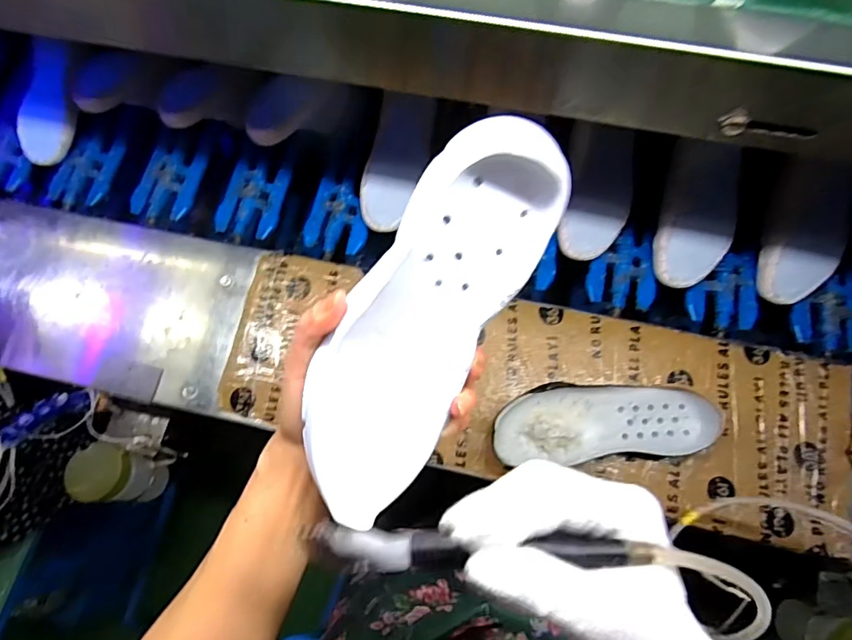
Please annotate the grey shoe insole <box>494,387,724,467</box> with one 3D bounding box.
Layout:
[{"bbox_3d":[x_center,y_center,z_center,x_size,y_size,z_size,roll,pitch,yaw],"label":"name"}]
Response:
[{"bbox_3d":[0.208,0.121,0.593,0.252,0.043,0.085,-5,78,-1],"label":"grey shoe insole"}]

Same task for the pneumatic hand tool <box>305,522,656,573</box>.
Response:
[{"bbox_3d":[0.025,0.106,0.230,0.153,0.019,0.020,-2,78,4],"label":"pneumatic hand tool"}]

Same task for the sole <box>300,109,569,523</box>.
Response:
[{"bbox_3d":[-0.002,0.001,0.284,0.077,0.029,0.235,28,98,6],"label":"sole"}]

